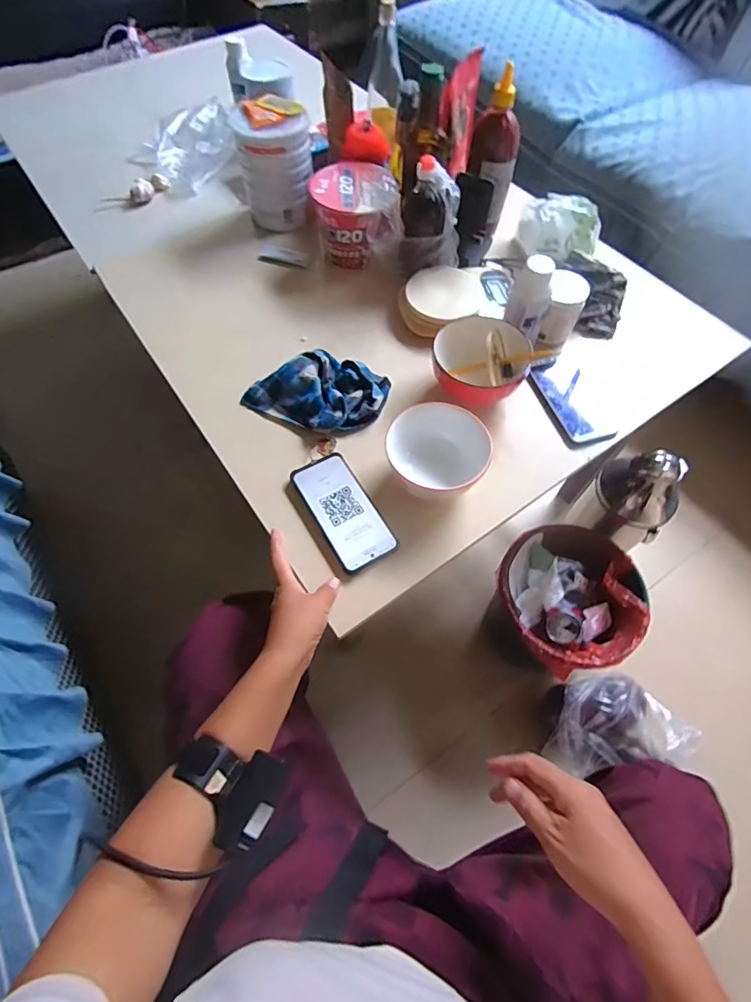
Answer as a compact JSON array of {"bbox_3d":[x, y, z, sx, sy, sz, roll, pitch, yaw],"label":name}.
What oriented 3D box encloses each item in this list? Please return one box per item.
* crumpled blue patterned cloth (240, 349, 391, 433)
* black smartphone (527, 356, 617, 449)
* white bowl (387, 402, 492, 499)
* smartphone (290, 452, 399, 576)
[{"bbox_3d":[-0.083,-0.162,0.678,0.191,0.039,0.121,18,62,10],"label":"crumpled blue patterned cloth"},{"bbox_3d":[0.282,-0.145,0.680,0.074,0.016,0.146,-20,69,9],"label":"black smartphone"},{"bbox_3d":[0.079,-0.054,0.588,0.111,0.053,0.111,-26,64,-14],"label":"white bowl"},{"bbox_3d":[-0.041,0.011,0.596,0.077,0.011,0.160,-28,64,-15],"label":"smartphone"}]

